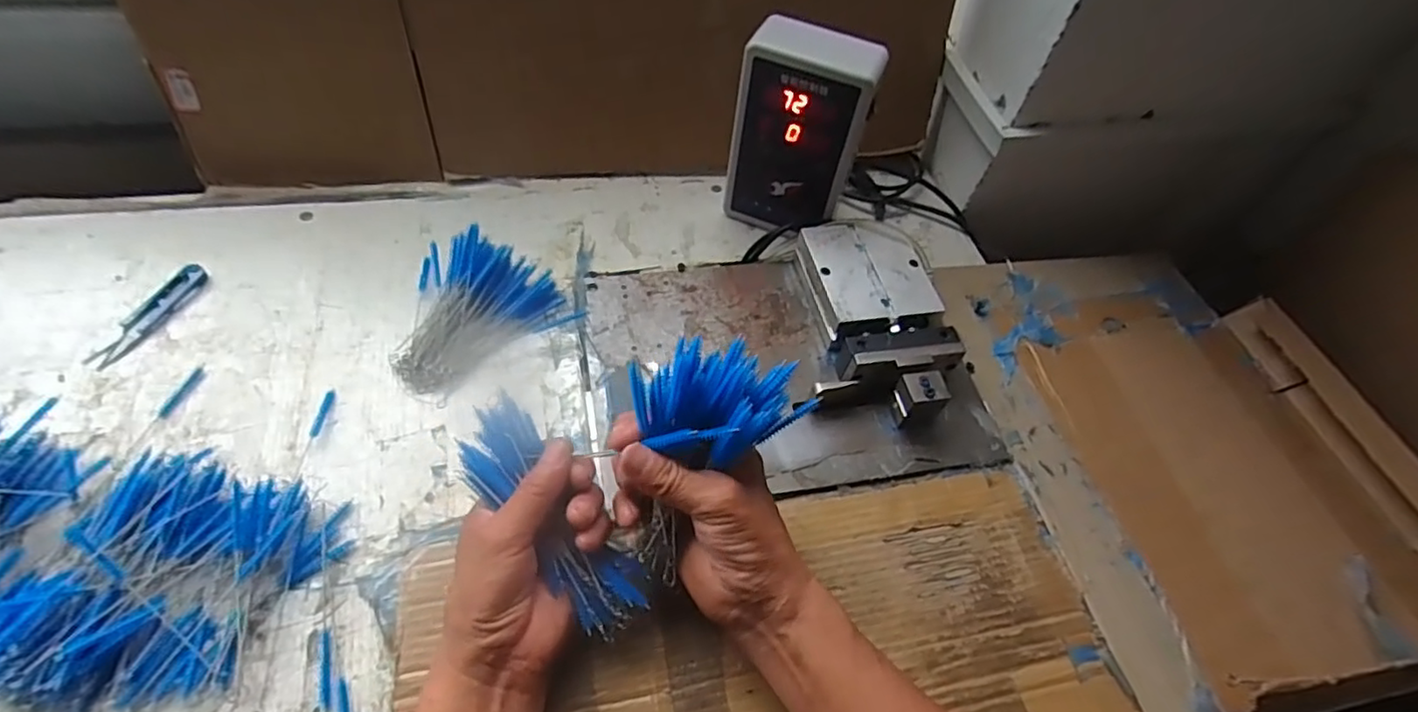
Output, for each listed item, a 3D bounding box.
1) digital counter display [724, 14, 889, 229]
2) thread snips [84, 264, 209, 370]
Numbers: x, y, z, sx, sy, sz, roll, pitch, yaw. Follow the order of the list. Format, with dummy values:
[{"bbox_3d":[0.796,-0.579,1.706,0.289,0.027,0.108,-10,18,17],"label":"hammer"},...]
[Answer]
[{"bbox_3d":[0.080,-0.193,0.568,0.106,0.177,0.059,22,55,10],"label":"digital counter display"},{"bbox_3d":[-0.443,-0.034,0.497,0.026,0.011,0.104,18,54,7],"label":"thread snips"}]

